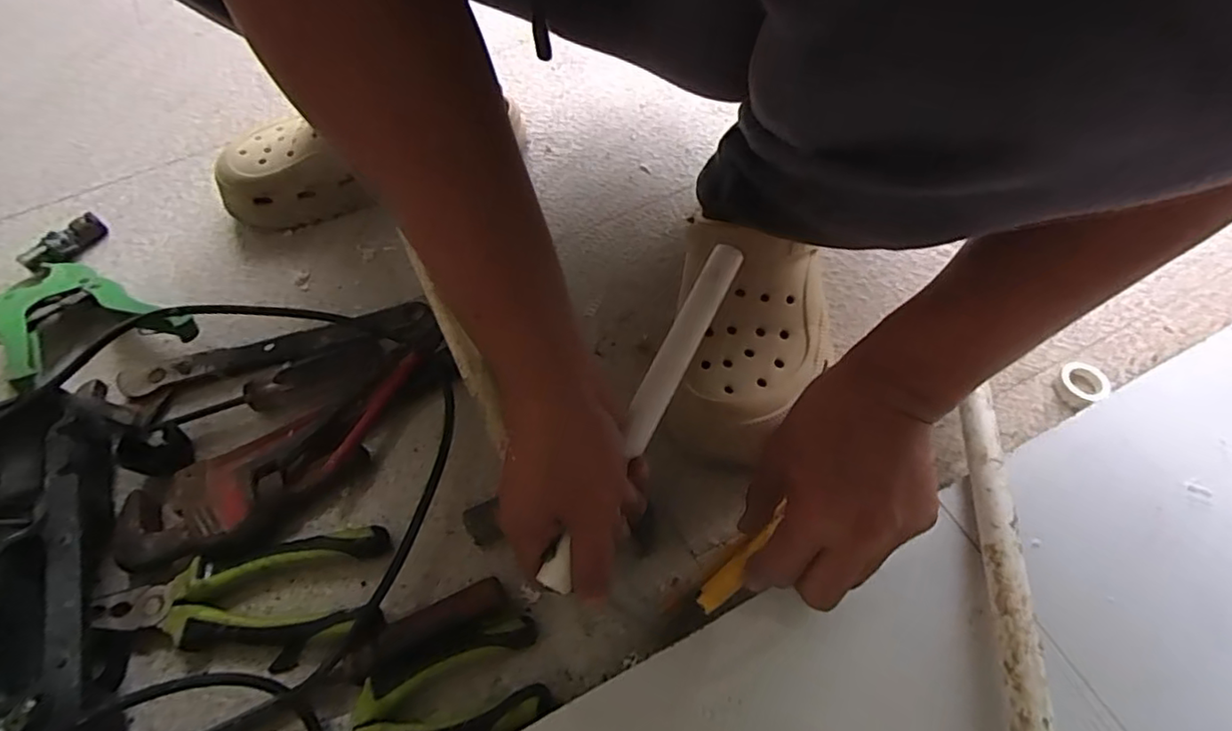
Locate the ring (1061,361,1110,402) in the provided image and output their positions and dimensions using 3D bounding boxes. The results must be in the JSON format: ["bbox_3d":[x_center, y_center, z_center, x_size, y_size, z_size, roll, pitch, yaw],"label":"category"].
[{"bbox_3d":[0.343,0.012,0.440,0.027,0.007,0.033,-23,57,1],"label":"ring"}]

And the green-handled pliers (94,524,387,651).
[{"bbox_3d":[-0.234,0.149,0.382,0.169,0.024,0.062,-11,61,-3],"label":"green-handled pliers"}]

